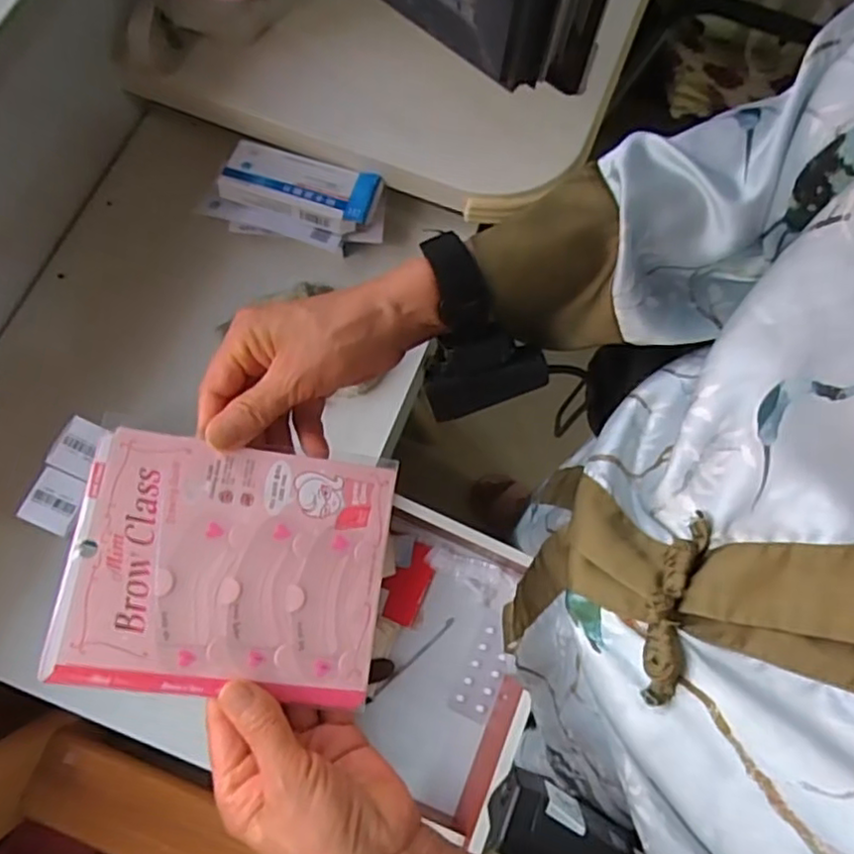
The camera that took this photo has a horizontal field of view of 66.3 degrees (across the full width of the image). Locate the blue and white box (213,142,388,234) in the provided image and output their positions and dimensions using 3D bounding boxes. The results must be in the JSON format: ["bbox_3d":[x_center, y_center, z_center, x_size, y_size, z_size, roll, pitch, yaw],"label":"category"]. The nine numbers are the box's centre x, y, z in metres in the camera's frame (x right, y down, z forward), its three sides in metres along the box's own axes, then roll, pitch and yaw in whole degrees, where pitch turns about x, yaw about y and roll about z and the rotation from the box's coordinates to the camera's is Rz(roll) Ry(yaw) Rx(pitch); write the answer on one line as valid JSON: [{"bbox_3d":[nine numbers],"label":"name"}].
[{"bbox_3d":[-0.132,-0.248,0.674,0.160,0.027,0.067,16,72,4],"label":"blue and white box"}]

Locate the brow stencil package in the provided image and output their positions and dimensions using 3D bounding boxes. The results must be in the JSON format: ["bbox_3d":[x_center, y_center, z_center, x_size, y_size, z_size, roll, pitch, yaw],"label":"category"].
[{"bbox_3d":[-0.102,0.072,0.345,0.157,0.004,0.128,10,75,-11],"label":"brow stencil package"}]

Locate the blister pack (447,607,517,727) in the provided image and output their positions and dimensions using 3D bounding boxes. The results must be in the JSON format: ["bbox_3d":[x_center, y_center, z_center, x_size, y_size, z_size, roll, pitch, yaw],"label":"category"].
[{"bbox_3d":[0.064,0.255,0.696,0.050,0.008,0.107,30,73,8],"label":"blister pack"}]

